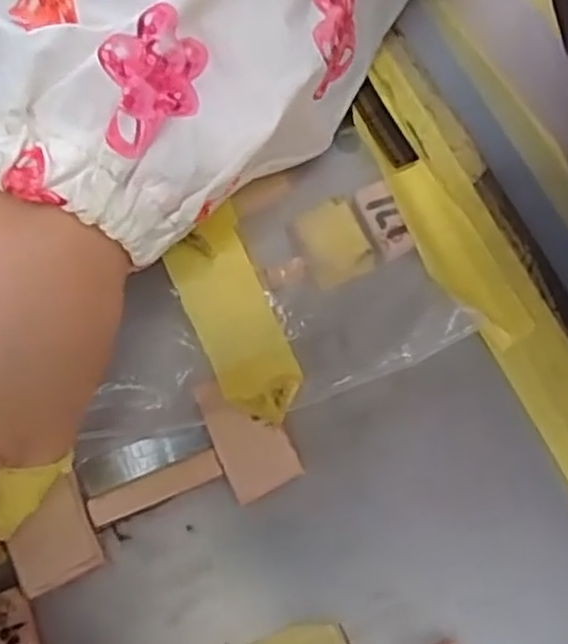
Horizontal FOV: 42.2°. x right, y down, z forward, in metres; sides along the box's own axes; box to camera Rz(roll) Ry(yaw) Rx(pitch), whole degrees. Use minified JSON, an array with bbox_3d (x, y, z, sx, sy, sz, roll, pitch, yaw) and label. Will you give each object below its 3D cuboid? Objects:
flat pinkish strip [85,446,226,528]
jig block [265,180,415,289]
[{"bbox_3d":[-0.037,0.047,0.210,0.038,0.004,0.008,-20,70,-10],"label":"flat pinkish strip"},{"bbox_3d":[0.017,-0.028,0.241,0.047,0.005,0.028,-19,70,-10],"label":"jig block"}]

